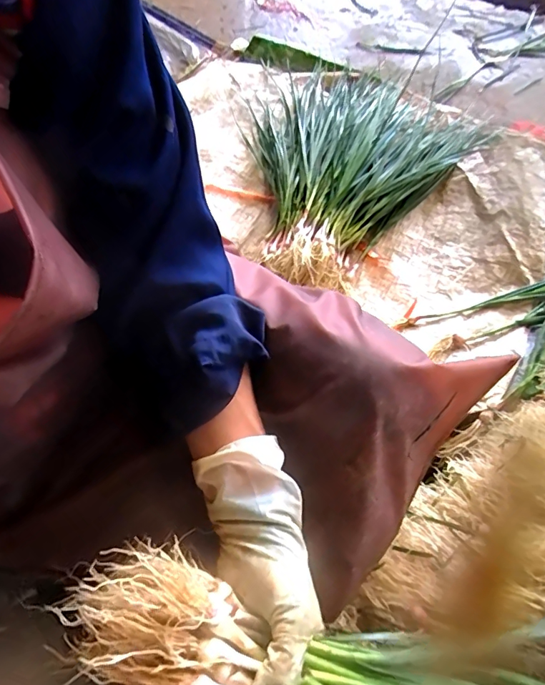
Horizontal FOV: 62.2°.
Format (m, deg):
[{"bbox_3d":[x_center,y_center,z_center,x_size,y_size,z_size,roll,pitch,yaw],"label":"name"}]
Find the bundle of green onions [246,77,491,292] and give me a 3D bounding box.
[{"bbox_3d":[0.126,-0.370,0.883,0.392,0.116,0.508,37,71,14],"label":"bundle of green onions"}]

